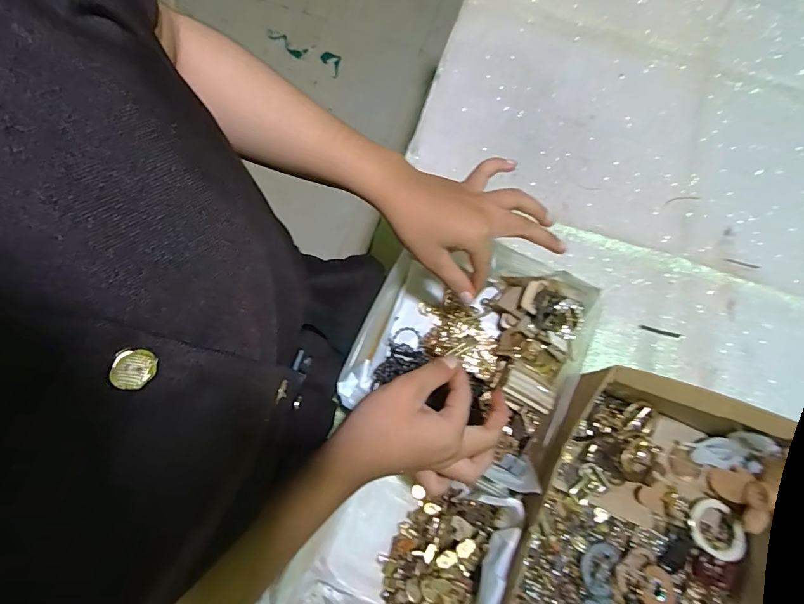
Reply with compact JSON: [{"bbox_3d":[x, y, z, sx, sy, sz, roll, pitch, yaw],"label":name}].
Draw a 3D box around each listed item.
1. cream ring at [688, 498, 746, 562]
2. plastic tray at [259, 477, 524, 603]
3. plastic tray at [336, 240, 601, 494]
[{"bbox_3d":[0.289,0.207,0.410,0.049,0.009,0.048,0,77,0],"label":"cream ring"},{"bbox_3d":[-0.005,0.221,0.391,0.158,0.071,0.170,25,78,6],"label":"plastic tray"},{"bbox_3d":[0.065,0.044,0.433,0.198,0.074,0.190,26,78,6],"label":"plastic tray"}]

